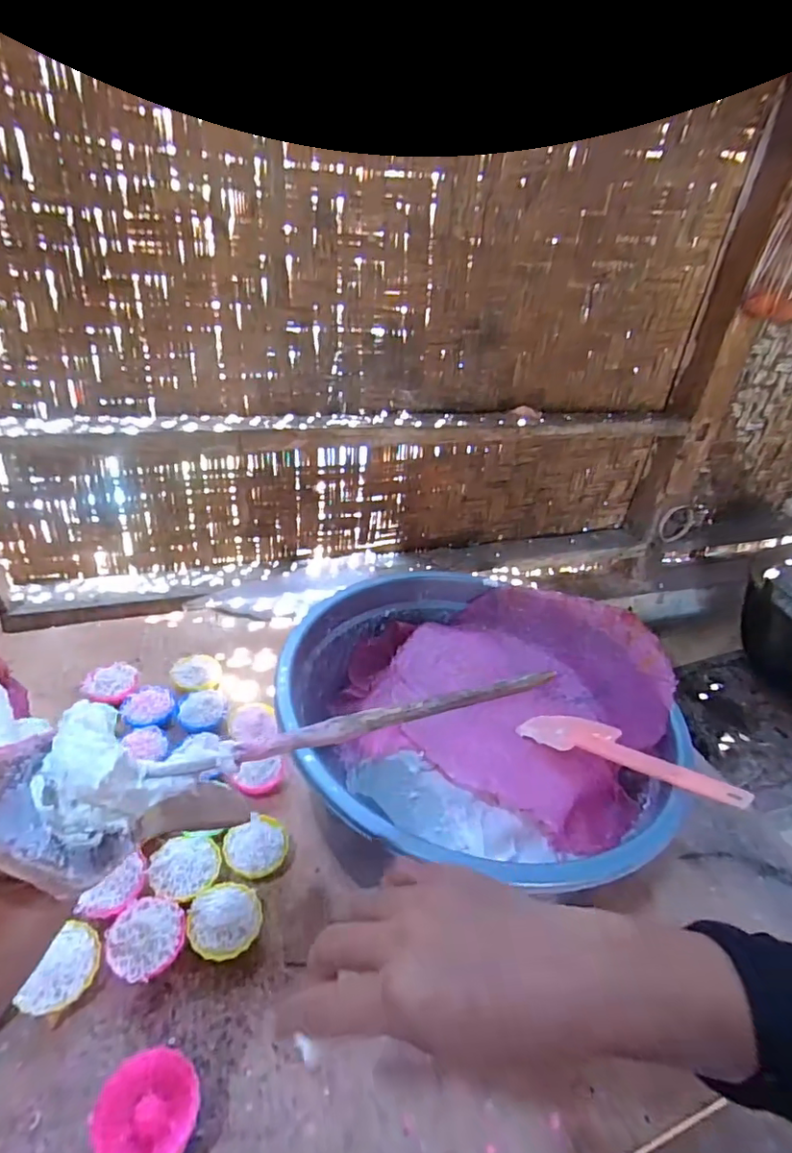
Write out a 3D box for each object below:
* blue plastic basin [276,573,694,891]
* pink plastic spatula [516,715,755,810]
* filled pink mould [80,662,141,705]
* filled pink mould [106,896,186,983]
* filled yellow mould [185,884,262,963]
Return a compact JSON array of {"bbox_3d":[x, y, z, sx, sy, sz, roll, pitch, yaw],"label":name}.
[{"bbox_3d":[0.084,0.166,0.638,0.408,0.181,0.364,8,32,2],"label":"blue plastic basin"},{"bbox_3d":[0.226,0.176,0.541,0.063,0.016,0.226,-19,17,-34],"label":"pink plastic spatula"},{"bbox_3d":[-0.366,0.141,0.703,0.061,0.025,0.062,5,32,-3],"label":"filled pink mould"},{"bbox_3d":[-0.215,0.313,0.469,0.059,0.042,0.065,-18,40,-34],"label":"filled pink mould"},{"bbox_3d":[-0.154,0.315,0.490,0.061,0.035,0.058,5,32,-3],"label":"filled yellow mould"}]

